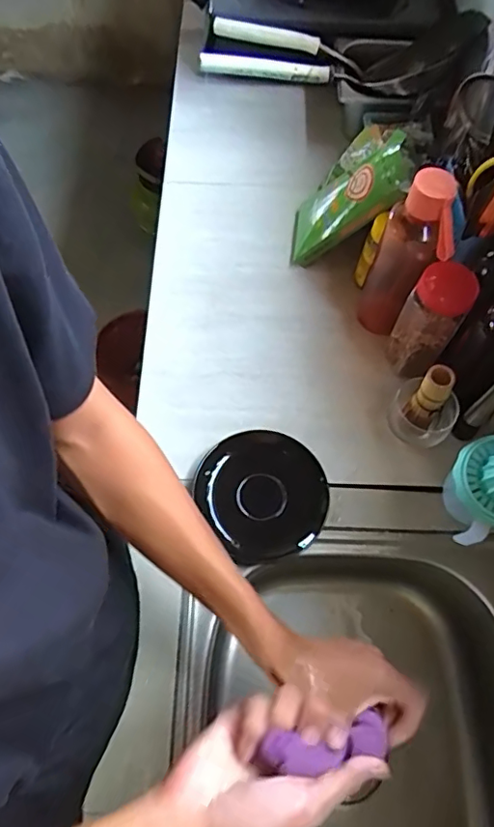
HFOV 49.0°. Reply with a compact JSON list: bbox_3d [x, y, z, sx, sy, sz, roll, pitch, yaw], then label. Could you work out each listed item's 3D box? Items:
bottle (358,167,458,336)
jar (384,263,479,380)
[{"bbox_3d":[0.198,-0.193,0.671,0.070,0.232,0.080,16,66,6],"label":"bottle"},{"bbox_3d":[0.218,-0.107,0.669,0.067,0.158,0.066,1,65,-1],"label":"jar"}]

